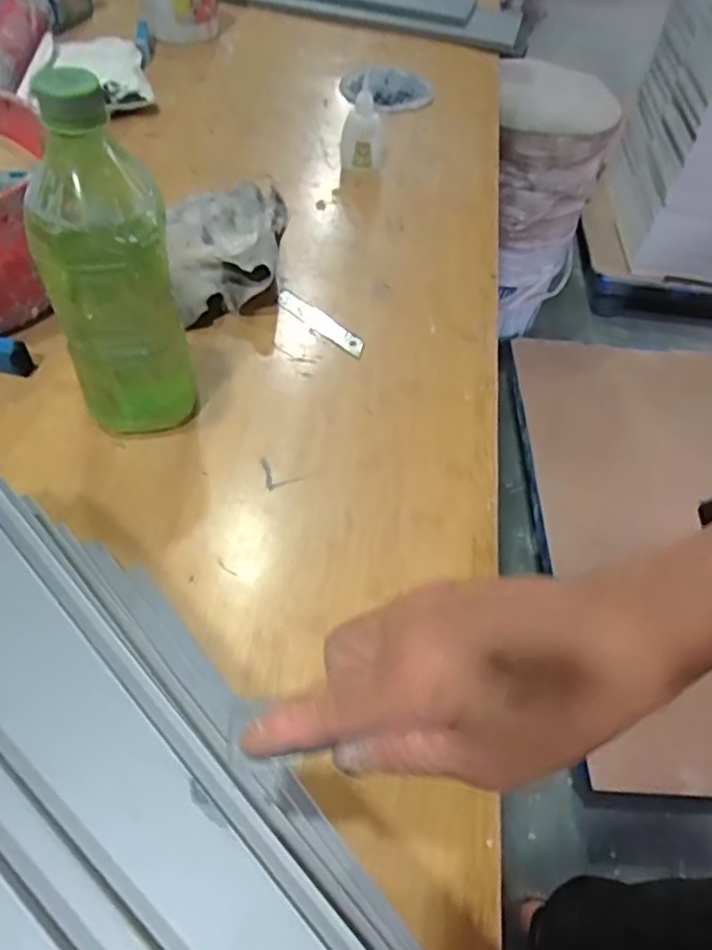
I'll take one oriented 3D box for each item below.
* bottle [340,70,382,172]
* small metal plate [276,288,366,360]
[{"bbox_3d":[0.006,-0.352,0.650,0.041,0.080,0.033,4,53,-2],"label":"bottle"},{"bbox_3d":[-0.030,-0.129,0.530,0.097,0.009,0.020,38,59,22],"label":"small metal plate"}]

